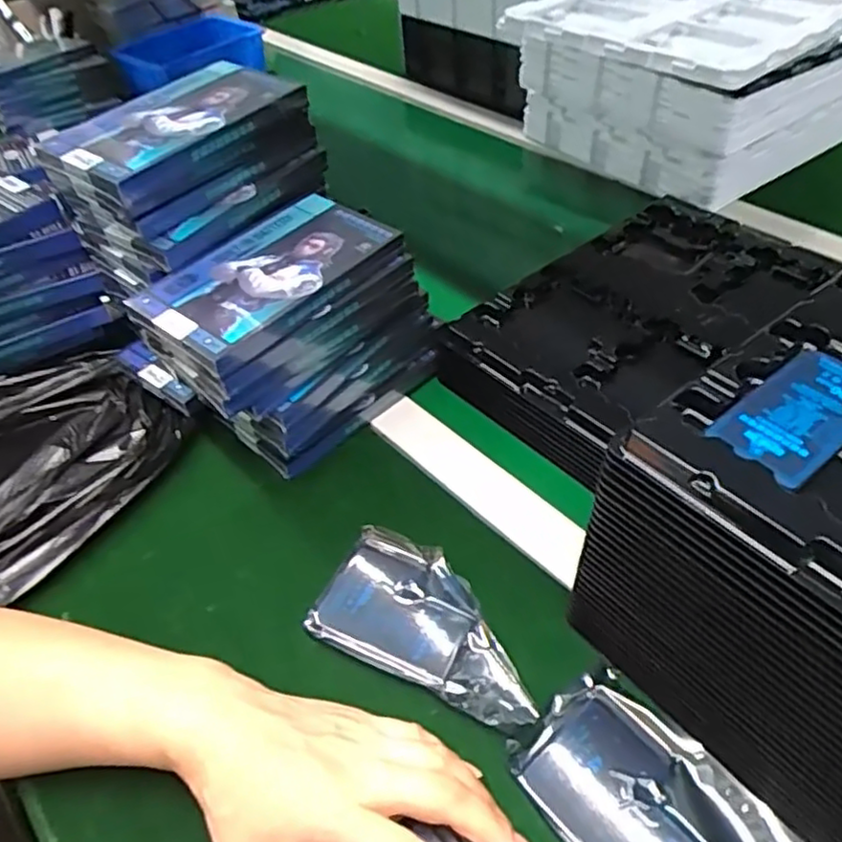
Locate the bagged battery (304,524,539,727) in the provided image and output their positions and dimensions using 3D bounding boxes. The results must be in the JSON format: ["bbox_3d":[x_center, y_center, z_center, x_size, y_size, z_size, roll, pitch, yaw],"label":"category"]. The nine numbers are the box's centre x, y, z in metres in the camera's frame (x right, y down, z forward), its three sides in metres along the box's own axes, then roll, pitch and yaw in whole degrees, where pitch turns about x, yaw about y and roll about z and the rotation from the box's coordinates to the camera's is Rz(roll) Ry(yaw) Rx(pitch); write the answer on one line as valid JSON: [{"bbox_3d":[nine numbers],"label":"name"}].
[{"bbox_3d":[0.007,0.121,0.422,0.142,0.010,0.080,18,50,22],"label":"bagged battery"}]

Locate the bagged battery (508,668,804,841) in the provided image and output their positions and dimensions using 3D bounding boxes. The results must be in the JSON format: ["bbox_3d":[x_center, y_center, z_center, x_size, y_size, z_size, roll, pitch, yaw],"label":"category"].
[{"bbox_3d":[0.117,0.194,0.336,0.086,0.006,0.141,-31,50,-22],"label":"bagged battery"}]

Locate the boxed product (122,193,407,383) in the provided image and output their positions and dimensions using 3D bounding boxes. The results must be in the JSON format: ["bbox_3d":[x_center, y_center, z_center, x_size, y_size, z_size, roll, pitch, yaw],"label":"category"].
[{"bbox_3d":[-0.100,-0.099,0.471,0.092,0.022,0.167,32,56,30],"label":"boxed product"}]

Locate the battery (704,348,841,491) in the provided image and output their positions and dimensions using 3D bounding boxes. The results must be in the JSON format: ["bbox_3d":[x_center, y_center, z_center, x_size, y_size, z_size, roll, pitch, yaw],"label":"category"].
[{"bbox_3d":[0.179,0.001,0.305,0.093,0.009,0.067,-32,52,-24],"label":"battery"}]

